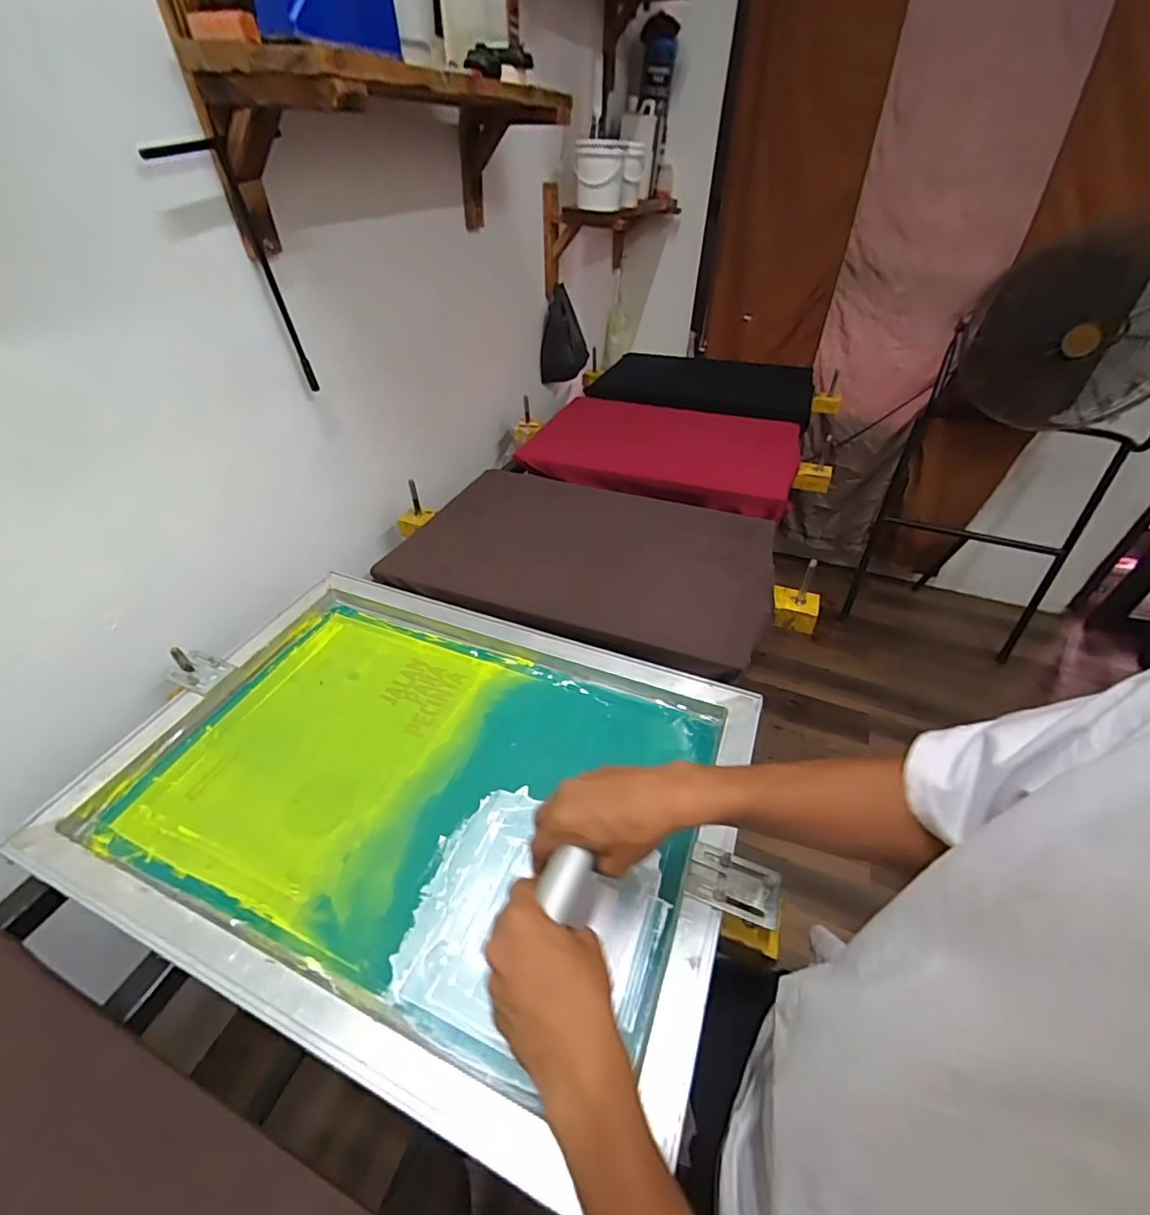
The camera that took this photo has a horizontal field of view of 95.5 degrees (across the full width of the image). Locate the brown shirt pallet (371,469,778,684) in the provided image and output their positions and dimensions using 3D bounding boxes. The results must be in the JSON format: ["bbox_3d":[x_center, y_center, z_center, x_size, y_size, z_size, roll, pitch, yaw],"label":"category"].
[{"bbox_3d":[0.021,-0.100,0.962,0.645,0.040,0.341,15,60,13],"label":"brown shirt pallet"}]

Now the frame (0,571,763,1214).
[{"bbox_3d":[-0.169,0.178,0.576,0.655,0.057,0.459,16,42,16],"label":"frame"}]

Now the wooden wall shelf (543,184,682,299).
[{"bbox_3d":[0.116,-1.047,1.482,0.194,0.212,0.582,18,44,16],"label":"wooden wall shelf"}]

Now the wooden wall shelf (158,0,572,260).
[{"bbox_3d":[-0.212,-0.690,0.791,0.223,0.209,0.619,18,44,16],"label":"wooden wall shelf"}]

